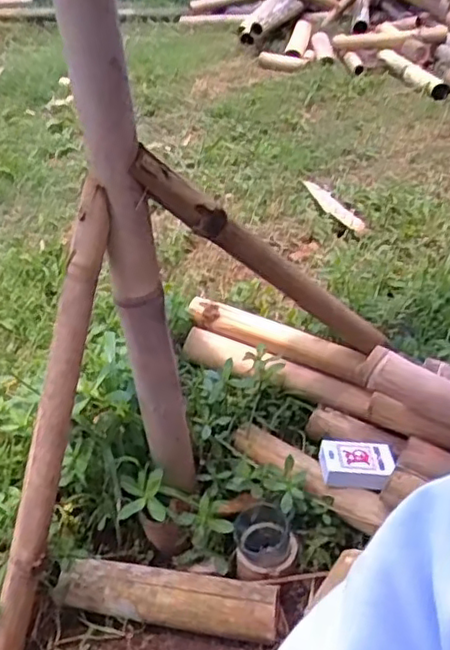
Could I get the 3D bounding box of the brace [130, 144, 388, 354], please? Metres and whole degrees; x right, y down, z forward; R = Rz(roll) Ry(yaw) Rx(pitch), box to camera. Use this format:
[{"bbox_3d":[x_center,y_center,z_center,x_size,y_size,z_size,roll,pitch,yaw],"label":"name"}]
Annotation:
[{"bbox_3d":[0.066,-0.068,0.809,0.040,0.502,0.033,-53,42,7],"label":"brace"}]

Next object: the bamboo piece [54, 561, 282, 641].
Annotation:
[{"bbox_3d":[-0.075,0.343,0.801,0.271,0.053,0.059,2,36,11],"label":"bamboo piece"}]

